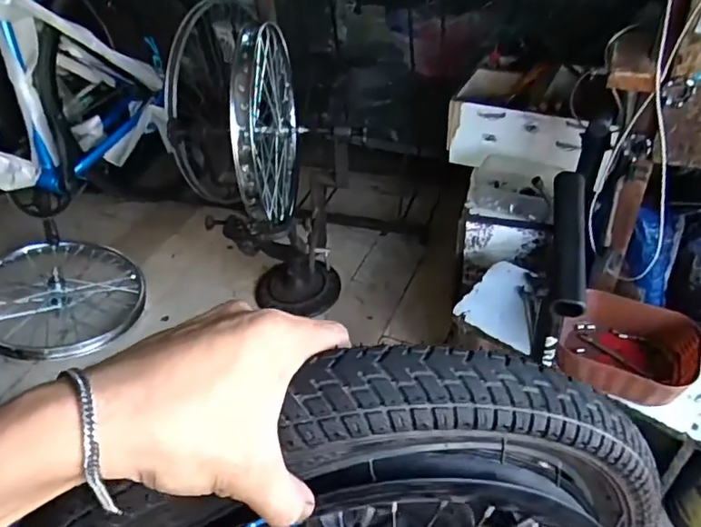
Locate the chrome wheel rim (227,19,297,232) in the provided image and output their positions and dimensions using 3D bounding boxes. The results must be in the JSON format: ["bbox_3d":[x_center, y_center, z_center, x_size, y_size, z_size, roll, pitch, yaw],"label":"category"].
[{"bbox_3d":[-0.166,-0.276,1.137,0.074,0.386,0.394,-4,41,3],"label":"chrome wheel rim"}]

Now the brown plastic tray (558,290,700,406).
[{"bbox_3d":[0.454,0.140,0.910,0.208,0.107,0.173,19,47,27],"label":"brown plastic tray"}]

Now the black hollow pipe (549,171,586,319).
[{"bbox_3d":[0.236,-0.032,0.597,0.032,0.037,0.215,7,42,16],"label":"black hollow pipe"}]

